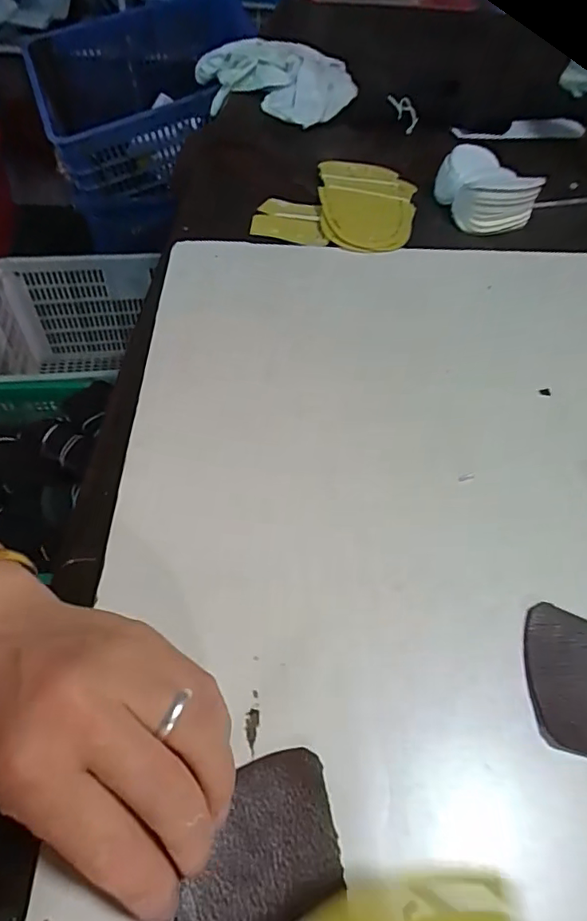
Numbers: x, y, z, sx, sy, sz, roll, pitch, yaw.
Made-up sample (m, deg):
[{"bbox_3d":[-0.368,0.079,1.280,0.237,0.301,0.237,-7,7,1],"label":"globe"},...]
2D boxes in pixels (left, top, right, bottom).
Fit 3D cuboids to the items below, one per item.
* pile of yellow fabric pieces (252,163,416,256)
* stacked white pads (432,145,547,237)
[{"bbox_3d":[0.050,-0.278,0.553,0.158,0.018,0.167,14,53,6],"label":"pile of yellow fabric pieces"},{"bbox_3d":[0.211,-0.298,0.561,0.108,0.043,0.089,17,53,10],"label":"stacked white pads"}]

